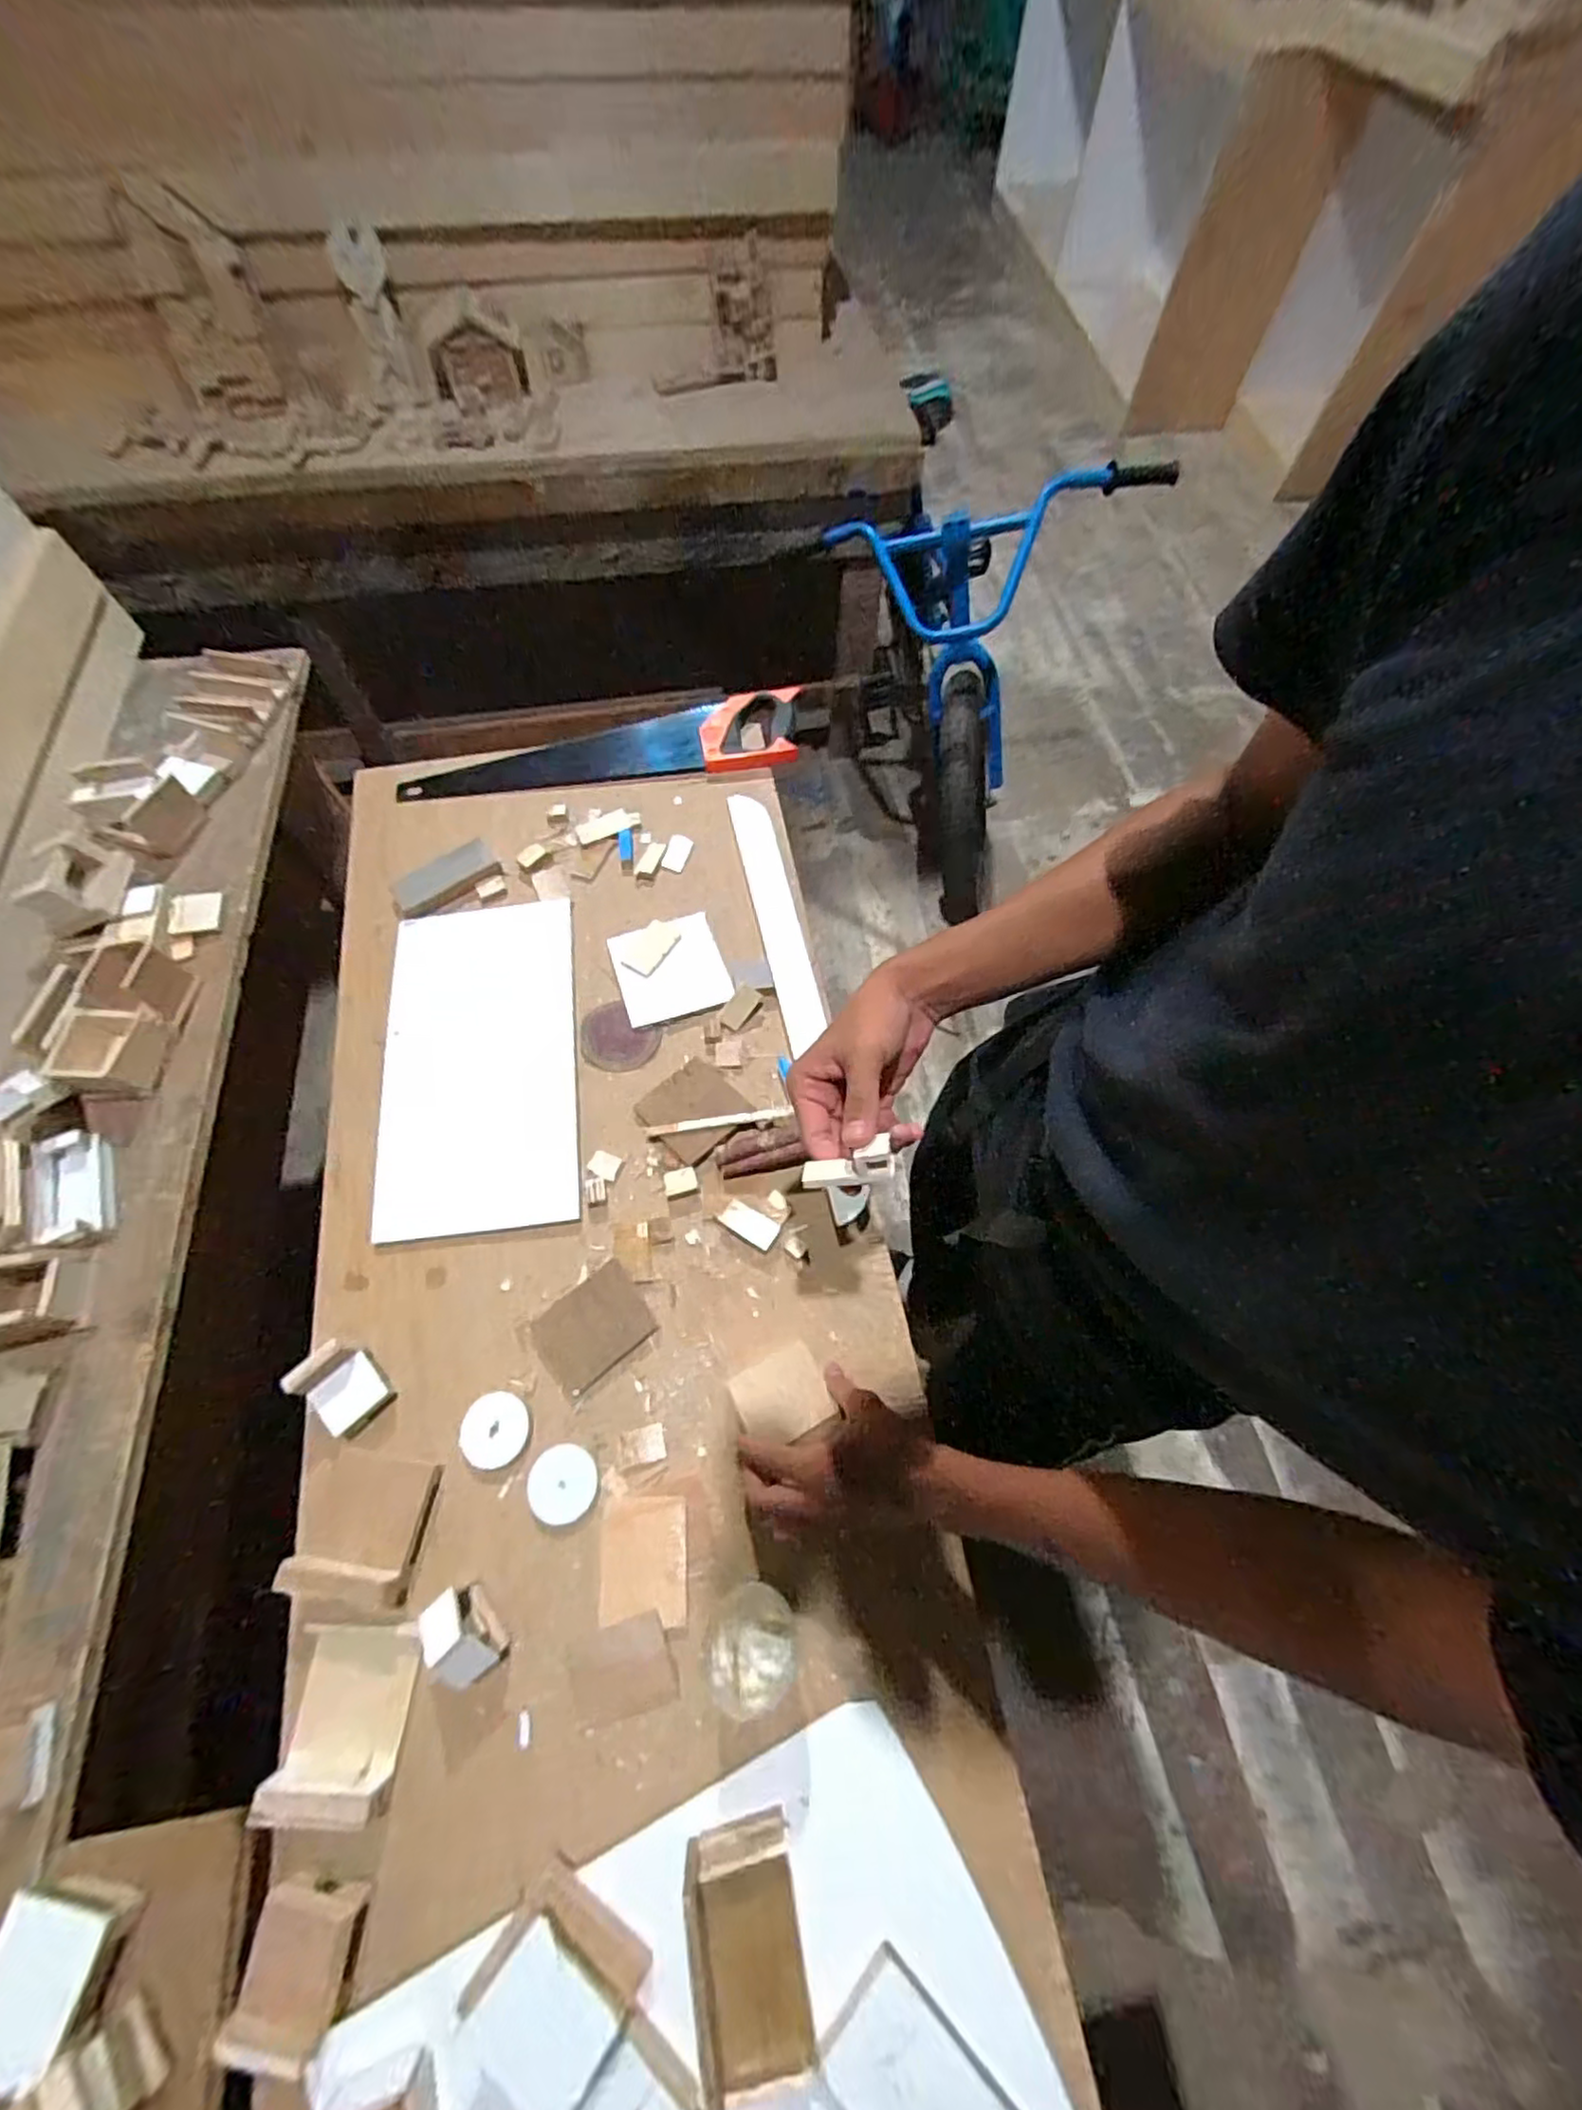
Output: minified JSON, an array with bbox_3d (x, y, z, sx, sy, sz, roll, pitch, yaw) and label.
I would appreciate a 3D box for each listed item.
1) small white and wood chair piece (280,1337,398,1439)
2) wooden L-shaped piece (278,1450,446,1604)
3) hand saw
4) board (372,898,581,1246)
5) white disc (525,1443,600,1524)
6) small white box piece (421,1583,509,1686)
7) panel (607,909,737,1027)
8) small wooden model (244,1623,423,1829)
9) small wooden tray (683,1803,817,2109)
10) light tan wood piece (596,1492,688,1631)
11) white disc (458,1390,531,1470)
[{"bbox_3d":[-0.373,0.276,0.578,0.066,0.040,0.054,41,73,14],"label":"small white and wood chair piece"},{"bbox_3d":[-0.336,0.365,0.545,0.093,0.025,0.094,7,67,2],"label":"wooden L-shaped piece"},{"bbox_3d":[-0.245,-0.395,0.899,0.509,0.034,0.114,-9,67,-5],"label":"hand saw"},{"bbox_3d":[-0.318,0.001,0.719,0.185,0.020,0.353,-8,67,-4],"label":"board"},{"bbox_3d":[-0.187,0.351,0.575,0.054,0.004,0.055,0,67,-1],"label":"white disc"},{"bbox_3d":[-0.241,0.424,0.512,0.034,0.045,0.060,-32,71,-14],"label":"small white box piece"},{"bbox_3d":[-0.135,-0.098,0.779,0.115,0.015,0.120,-18,68,-8],"label":"panel"},{"bbox_3d":[-0.321,0.477,0.504,0.079,0.026,0.107,5,67,1],"label":"small wooden model"},{"bbox_3d":[-0.027,0.575,0.442,0.068,0.029,0.120,-9,68,-4],"label":"small wooden tray"},{"bbox_3d":[-0.115,0.397,0.553,0.068,0.007,0.083,-3,67,0],"label":"light tan wood piece"},{"bbox_3d":[-0.249,0.314,0.590,0.054,0.004,0.056,-5,67,-3],"label":"white disc"}]

